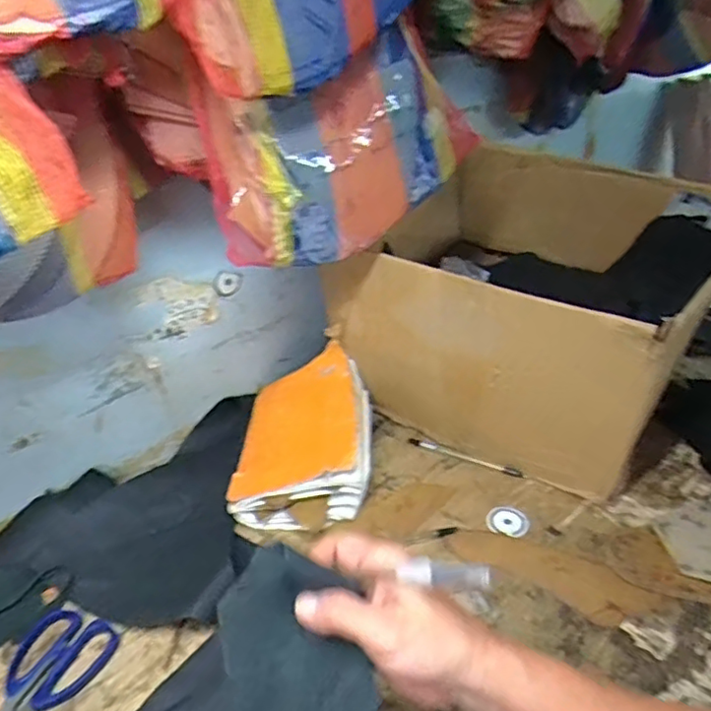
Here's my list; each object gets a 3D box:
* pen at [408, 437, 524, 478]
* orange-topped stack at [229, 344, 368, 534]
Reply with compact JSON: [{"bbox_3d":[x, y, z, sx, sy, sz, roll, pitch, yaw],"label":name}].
[{"bbox_3d":[0.124,0.116,0.700,0.137,0.010,0.010,14,36,28],"label":"pen"},{"bbox_3d":[-0.057,0.085,0.685,0.141,0.090,0.204,-2,32,4],"label":"orange-topped stack"}]

